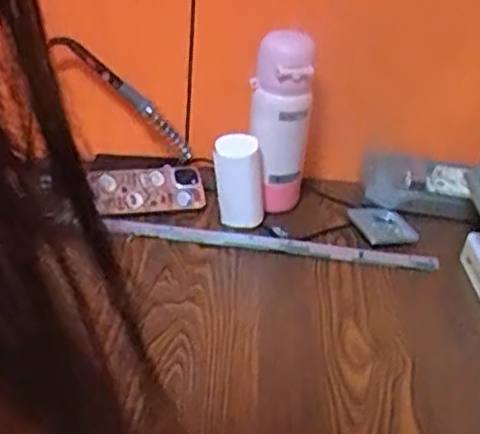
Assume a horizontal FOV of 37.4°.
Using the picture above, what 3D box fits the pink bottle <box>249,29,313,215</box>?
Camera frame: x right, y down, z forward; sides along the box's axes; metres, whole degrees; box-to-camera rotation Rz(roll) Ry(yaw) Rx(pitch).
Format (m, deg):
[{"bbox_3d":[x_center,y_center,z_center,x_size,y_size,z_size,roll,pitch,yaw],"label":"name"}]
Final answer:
[{"bbox_3d":[0.046,-0.106,0.828,0.070,0.219,0.059,9,33,4],"label":"pink bottle"}]

